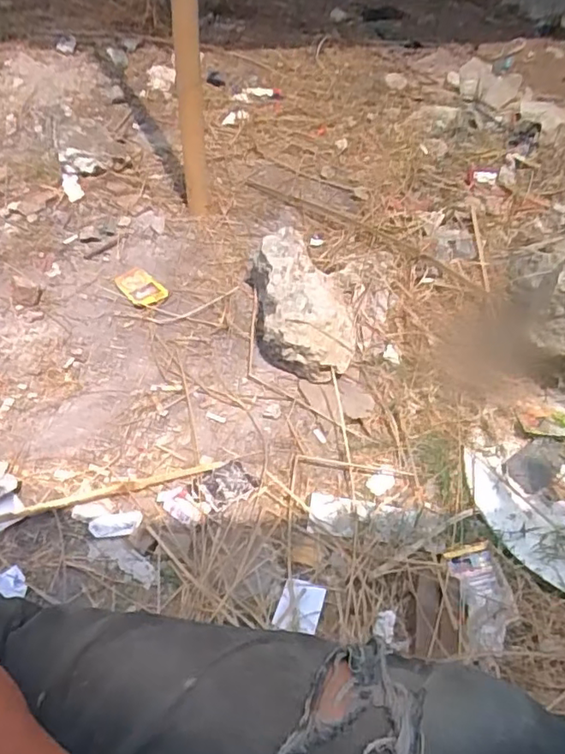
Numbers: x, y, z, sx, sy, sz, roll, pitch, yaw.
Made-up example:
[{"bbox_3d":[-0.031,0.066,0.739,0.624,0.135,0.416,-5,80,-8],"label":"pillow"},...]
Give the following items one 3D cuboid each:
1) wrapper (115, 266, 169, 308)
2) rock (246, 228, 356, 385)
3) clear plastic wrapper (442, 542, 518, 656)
[{"bbox_3d":[-0.276,-0.173,1.120,0.109,0.013,0.064,39,57,25],"label":"wrapper"},{"bbox_3d":[0.035,-0.130,1.049,0.190,0.125,0.271,6,50,0],"label":"rock"},{"bbox_3d":[0.261,0.287,0.751,0.075,0.030,0.142,1,50,-4],"label":"clear plastic wrapper"}]

